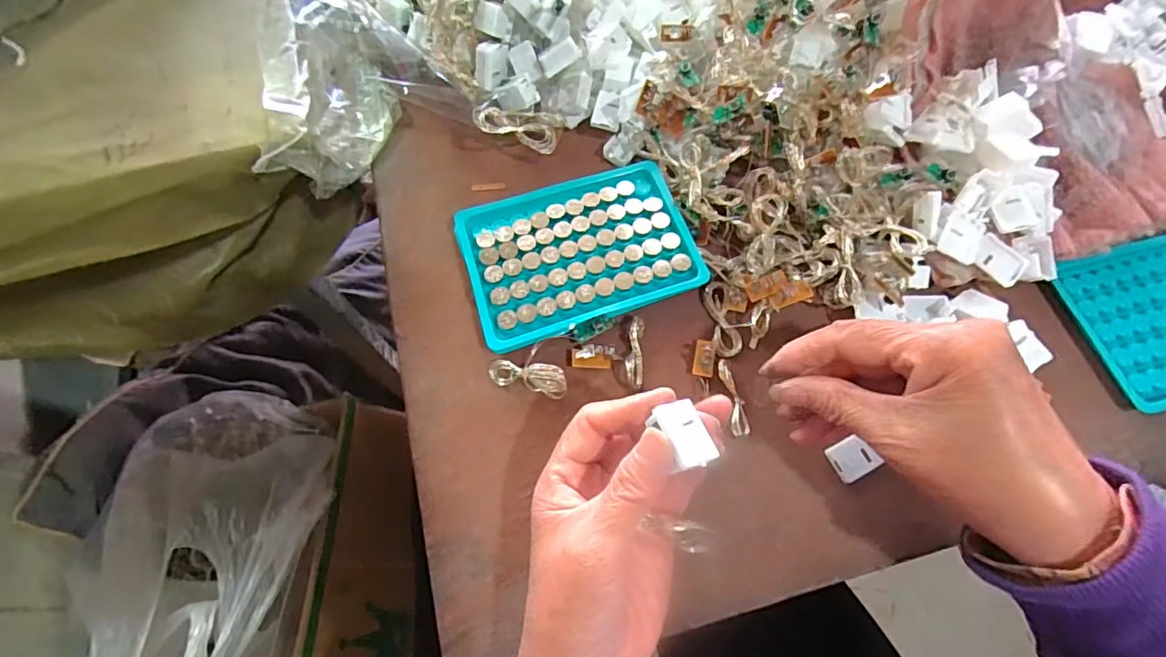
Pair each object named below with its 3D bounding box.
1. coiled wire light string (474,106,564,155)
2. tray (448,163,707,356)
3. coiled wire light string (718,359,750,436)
[{"bbox_3d":[-0.041,-0.129,0.343,0.053,0.018,0.022,8,73,-13],"label":"coiled wire light string"},{"bbox_3d":[-0.005,-0.050,0.326,0.130,0.018,0.098,-18,68,-7],"label":"tray"},{"bbox_3d":[0.082,0.037,0.293,0.011,0.008,0.041,-10,67,-4],"label":"coiled wire light string"}]

